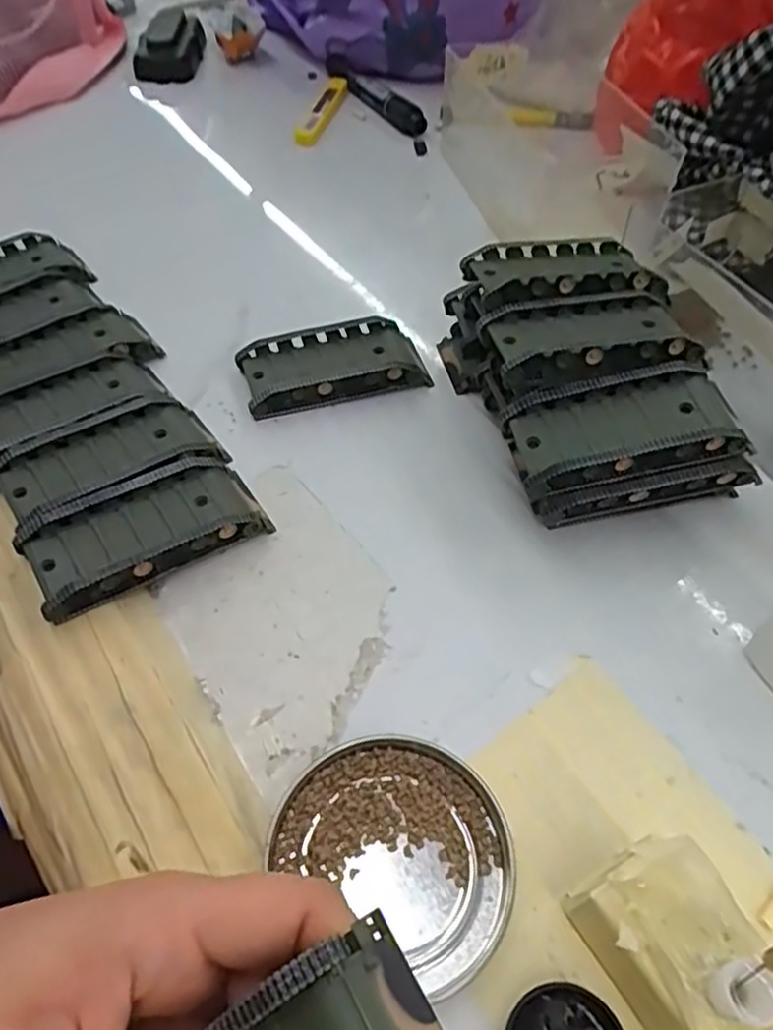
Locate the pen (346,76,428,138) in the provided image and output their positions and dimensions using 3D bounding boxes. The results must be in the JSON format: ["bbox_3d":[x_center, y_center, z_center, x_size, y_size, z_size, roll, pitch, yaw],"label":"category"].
[{"bbox_3d":[0.000,-0.338,0.563,0.015,0.014,0.094,-28,59,-21],"label":"pen"}]

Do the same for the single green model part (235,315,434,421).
[{"bbox_3d":[-0.028,-0.081,0.370,0.095,0.019,0.044,-14,55,-12],"label":"single green model part"}]

